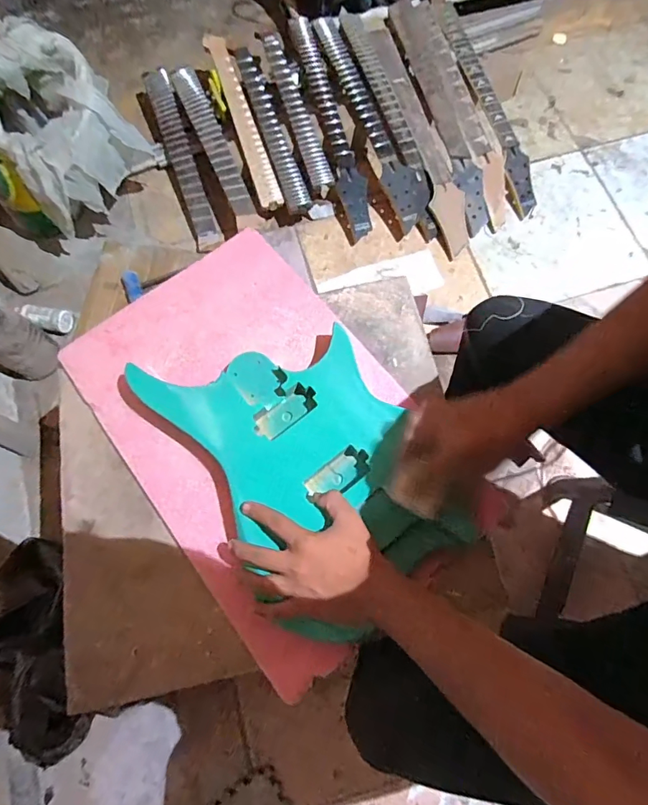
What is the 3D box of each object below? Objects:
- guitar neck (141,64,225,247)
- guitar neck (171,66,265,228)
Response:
[{"bbox_3d":[-0.374,-0.648,1.188,0.073,0.058,0.526,-19,74,-5],"label":"guitar neck"},{"bbox_3d":[-0.281,-0.663,1.156,0.071,0.039,0.541,-22,73,-6],"label":"guitar neck"}]

